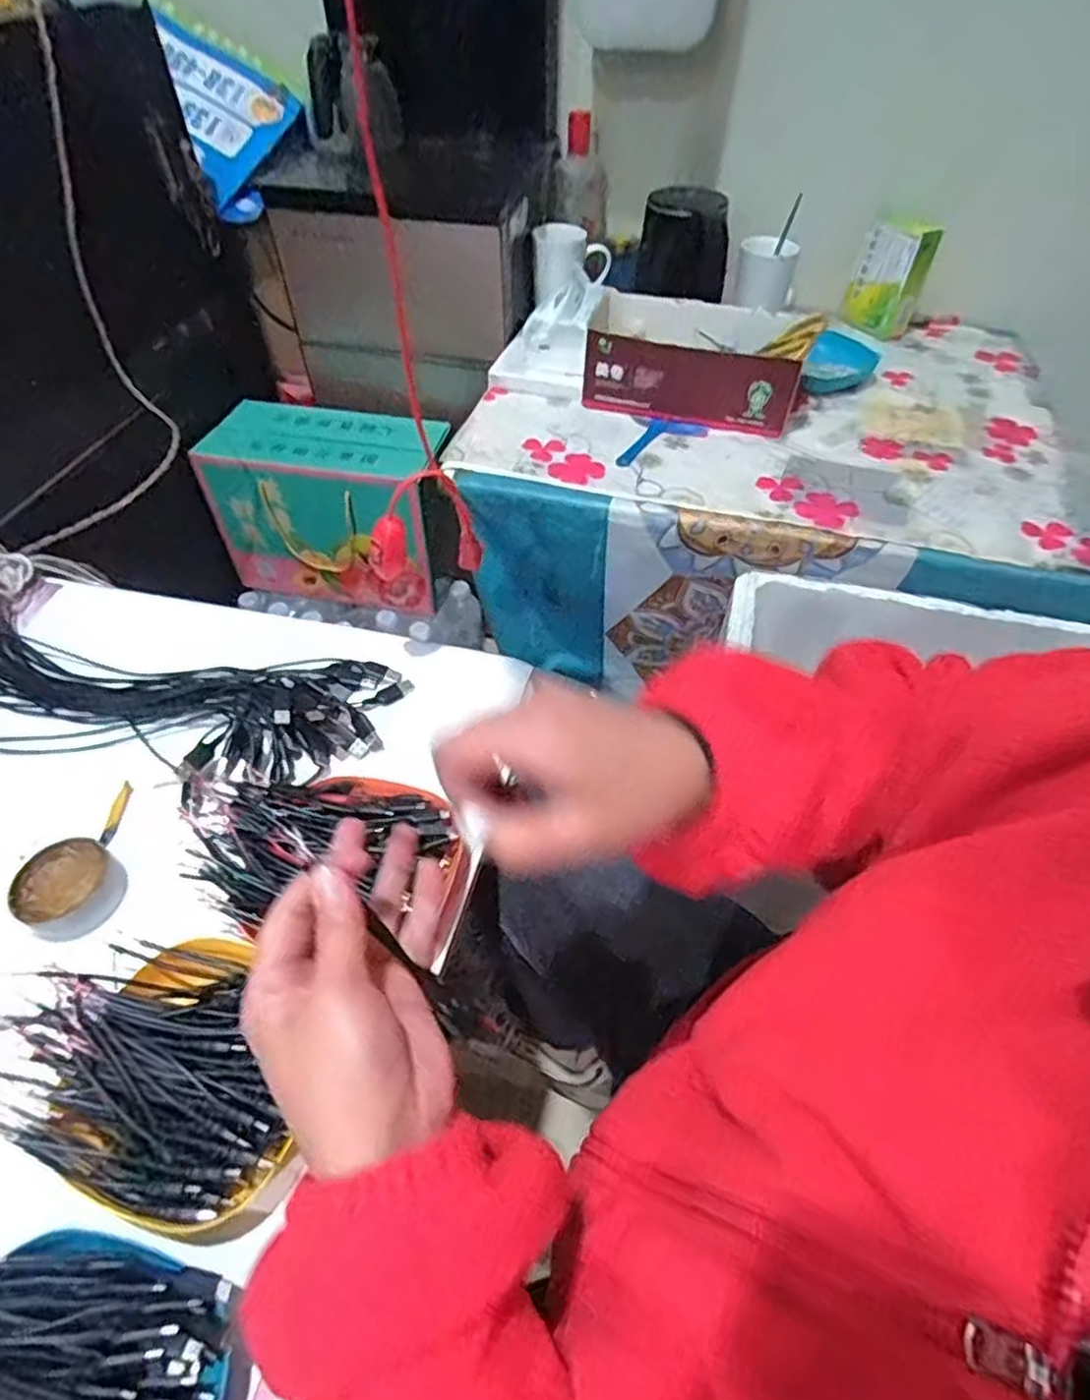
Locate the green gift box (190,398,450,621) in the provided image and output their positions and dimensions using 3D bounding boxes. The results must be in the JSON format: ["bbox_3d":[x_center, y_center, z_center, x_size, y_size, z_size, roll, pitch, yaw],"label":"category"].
[{"bbox_3d":[-0.315,-0.288,1.058,0.321,0.236,0.160,12,51,9],"label":"green gift box"}]

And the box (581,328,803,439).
[{"bbox_3d":[0.171,-0.384,0.851,0.250,0.090,0.034,11,51,8],"label":"box"}]

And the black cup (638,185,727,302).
[{"bbox_3d":[0.191,-0.636,0.952,0.120,0.106,0.111,7,51,5],"label":"black cup"}]

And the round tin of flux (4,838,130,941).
[{"bbox_3d":[-0.333,0.132,0.488,0.066,0.026,0.063,1,50,-1],"label":"round tin of flux"}]

